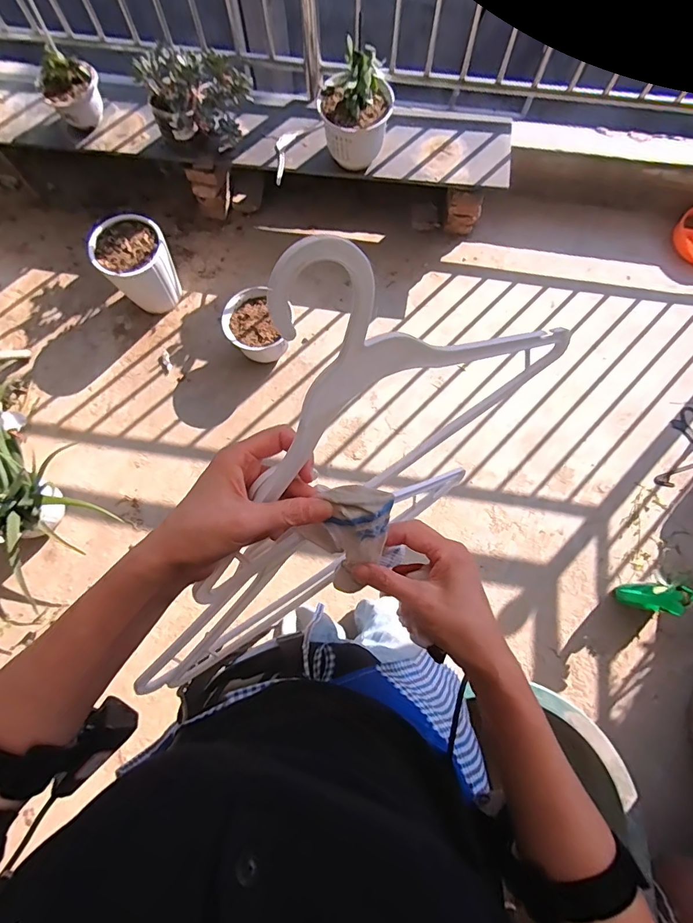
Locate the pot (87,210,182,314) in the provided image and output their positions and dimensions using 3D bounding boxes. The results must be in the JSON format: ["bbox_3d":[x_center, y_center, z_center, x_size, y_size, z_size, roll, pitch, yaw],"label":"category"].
[{"bbox_3d":[-0.736,-0.690,1.546,0.238,0.266,0.253,-37,80,-8],"label":"pot"}]

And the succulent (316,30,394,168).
[{"bbox_3d":[0.026,-1.081,1.324,0.228,0.264,0.197,2,77,0],"label":"succulent"}]

